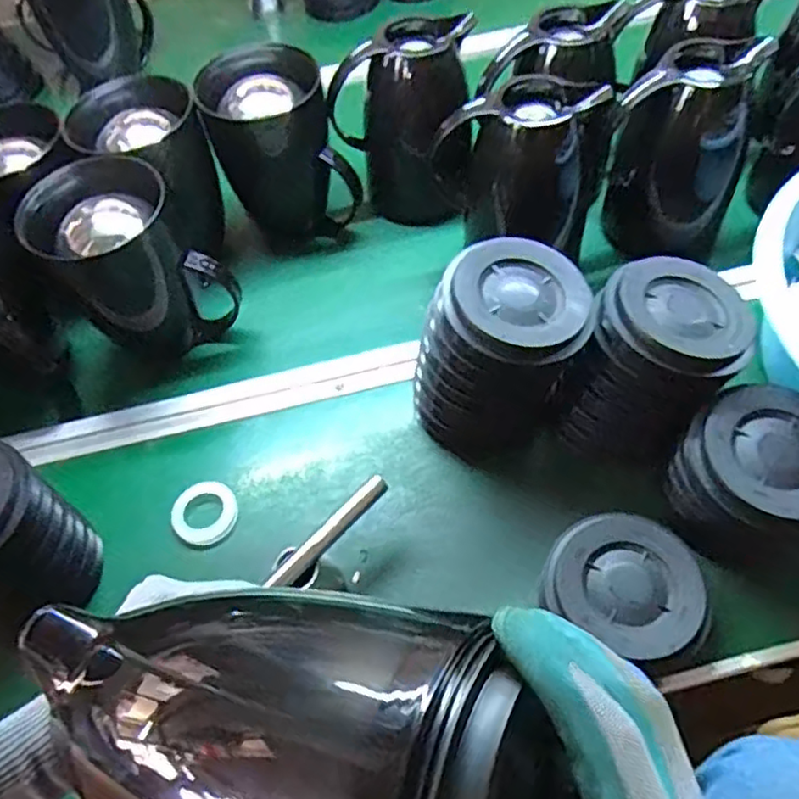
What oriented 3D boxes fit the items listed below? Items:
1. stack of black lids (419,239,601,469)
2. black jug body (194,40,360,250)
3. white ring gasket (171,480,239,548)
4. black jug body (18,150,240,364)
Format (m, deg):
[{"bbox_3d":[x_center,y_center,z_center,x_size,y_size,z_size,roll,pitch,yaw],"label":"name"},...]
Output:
[{"bbox_3d":[0.091,-0.036,0.588,0.133,0.171,0.115,-36,60,-18],"label":"stack of black lids"},{"bbox_3d":[-0.133,-0.280,0.756,0.139,0.186,0.123,-17,56,-6],"label":"black jug body"},{"bbox_3d":[-0.179,0.104,0.614,0.054,0.014,0.058,-2,56,4],"label":"white ring gasket"},{"bbox_3d":[-0.262,-0.127,0.666,0.137,0.181,0.120,-37,60,-18],"label":"black jug body"}]

